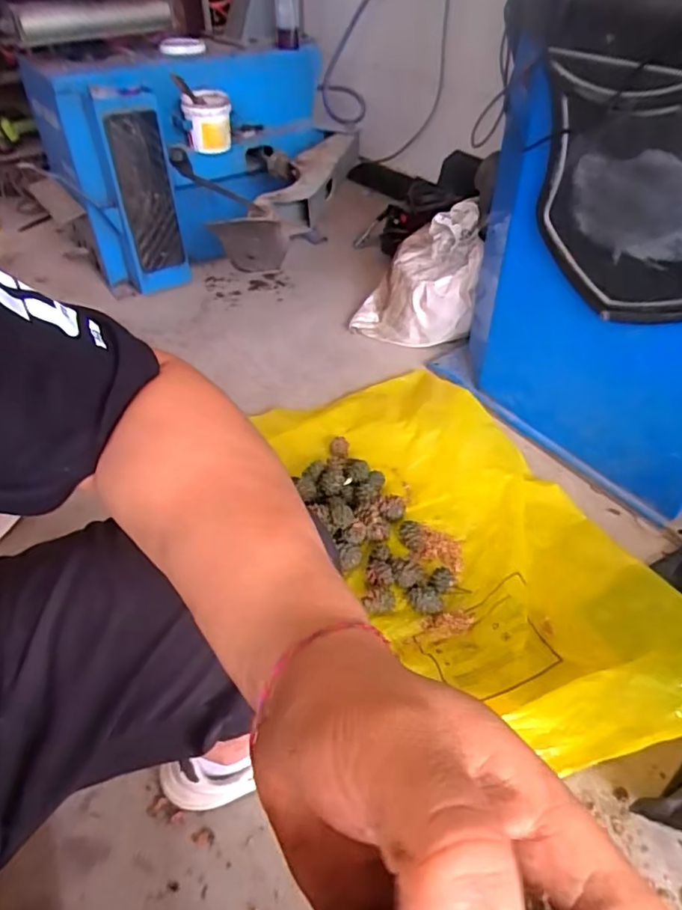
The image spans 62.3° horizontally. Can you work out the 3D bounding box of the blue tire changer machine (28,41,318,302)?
[{"bbox_3d":[-0.384,-0.782,1.544,0.721,0.483,0.401,-19,47,-18],"label":"blue tire changer machine"}]

